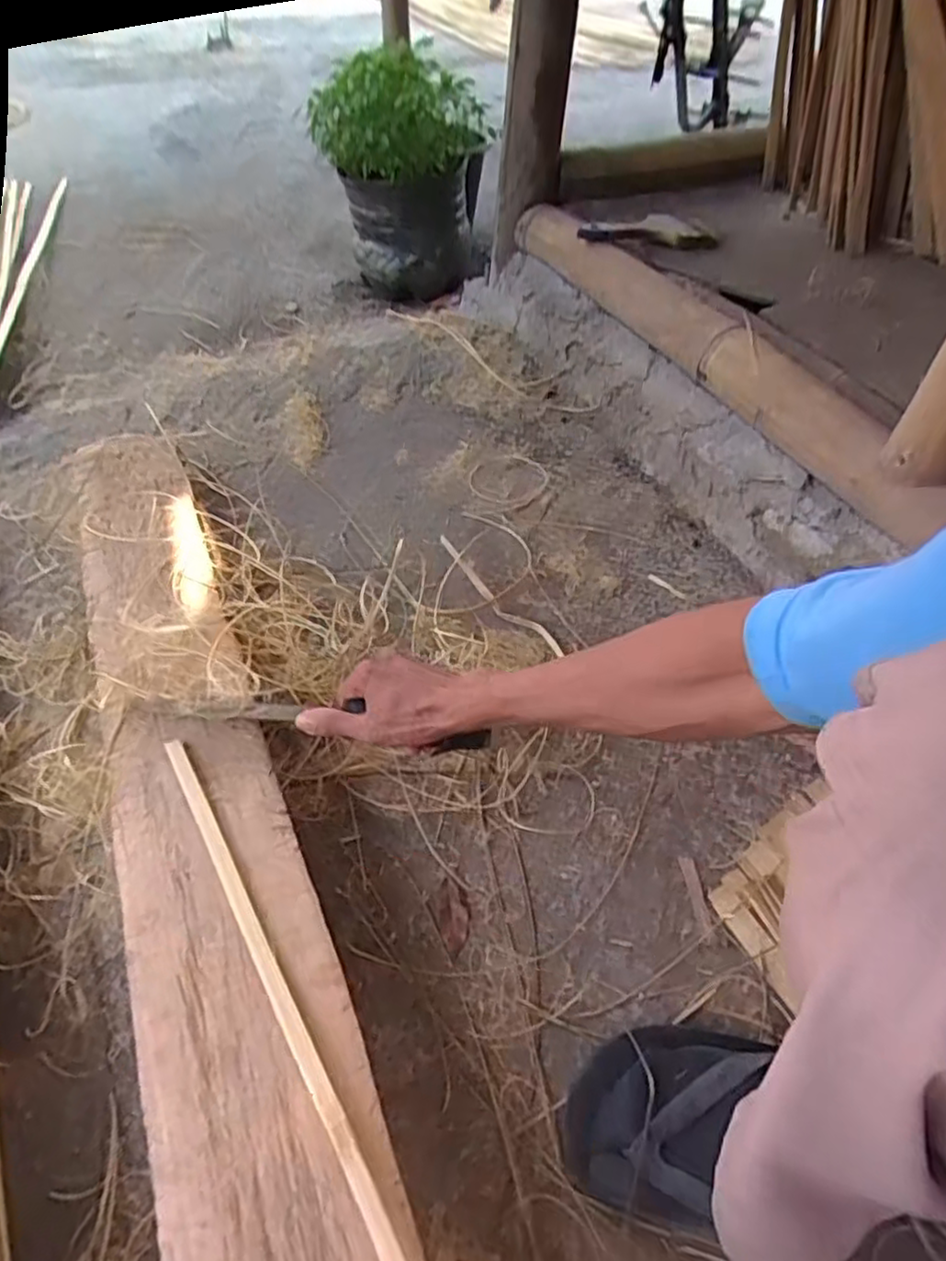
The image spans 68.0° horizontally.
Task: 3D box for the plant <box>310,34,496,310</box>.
[{"bbox_3d":[-0.120,-0.811,1.260,0.298,0.348,0.266,-1,48,-3],"label":"plant"}]

